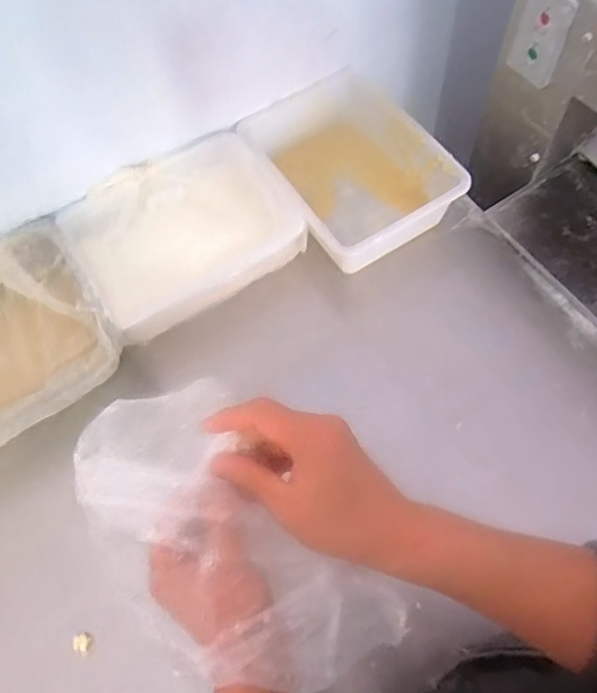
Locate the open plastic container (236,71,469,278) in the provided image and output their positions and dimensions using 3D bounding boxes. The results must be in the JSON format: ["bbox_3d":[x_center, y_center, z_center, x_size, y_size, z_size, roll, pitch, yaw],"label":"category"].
[{"bbox_3d":[0.075,-0.278,0.869,0.232,0.082,0.304,-33,73,-11],"label":"open plastic container"}]

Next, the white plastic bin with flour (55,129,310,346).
[{"bbox_3d":[-0.164,-0.169,0.837,0.310,0.082,0.226,-29,65,-9],"label":"white plastic bin with flour"}]

